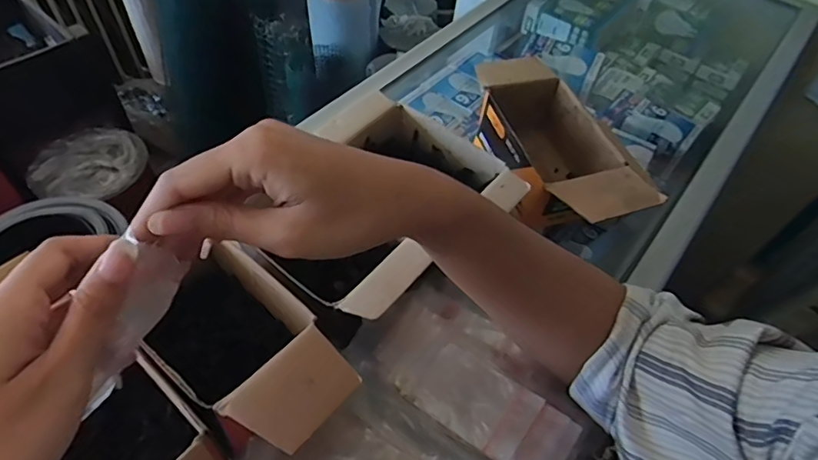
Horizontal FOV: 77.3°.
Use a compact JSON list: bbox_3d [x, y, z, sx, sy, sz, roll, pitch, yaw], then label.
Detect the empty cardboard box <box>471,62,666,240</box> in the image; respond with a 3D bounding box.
[{"bbox_3d":[0.135,-0.070,0.493,0.092,0.079,0.208,-13,54,-14],"label":"empty cardboard box"}]

